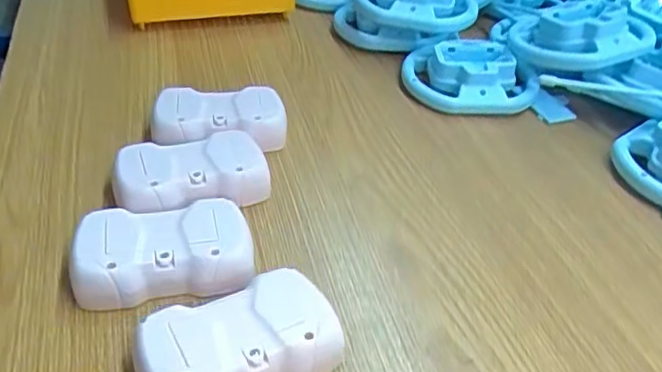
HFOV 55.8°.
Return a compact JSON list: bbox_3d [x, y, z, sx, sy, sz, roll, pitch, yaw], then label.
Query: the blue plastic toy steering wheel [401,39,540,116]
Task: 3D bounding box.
[{"bbox_3d":[0.112,-0.090,0.505,0.105,0.032,0.079,14,39,11],"label":"blue plastic toy steering wheel"}]

